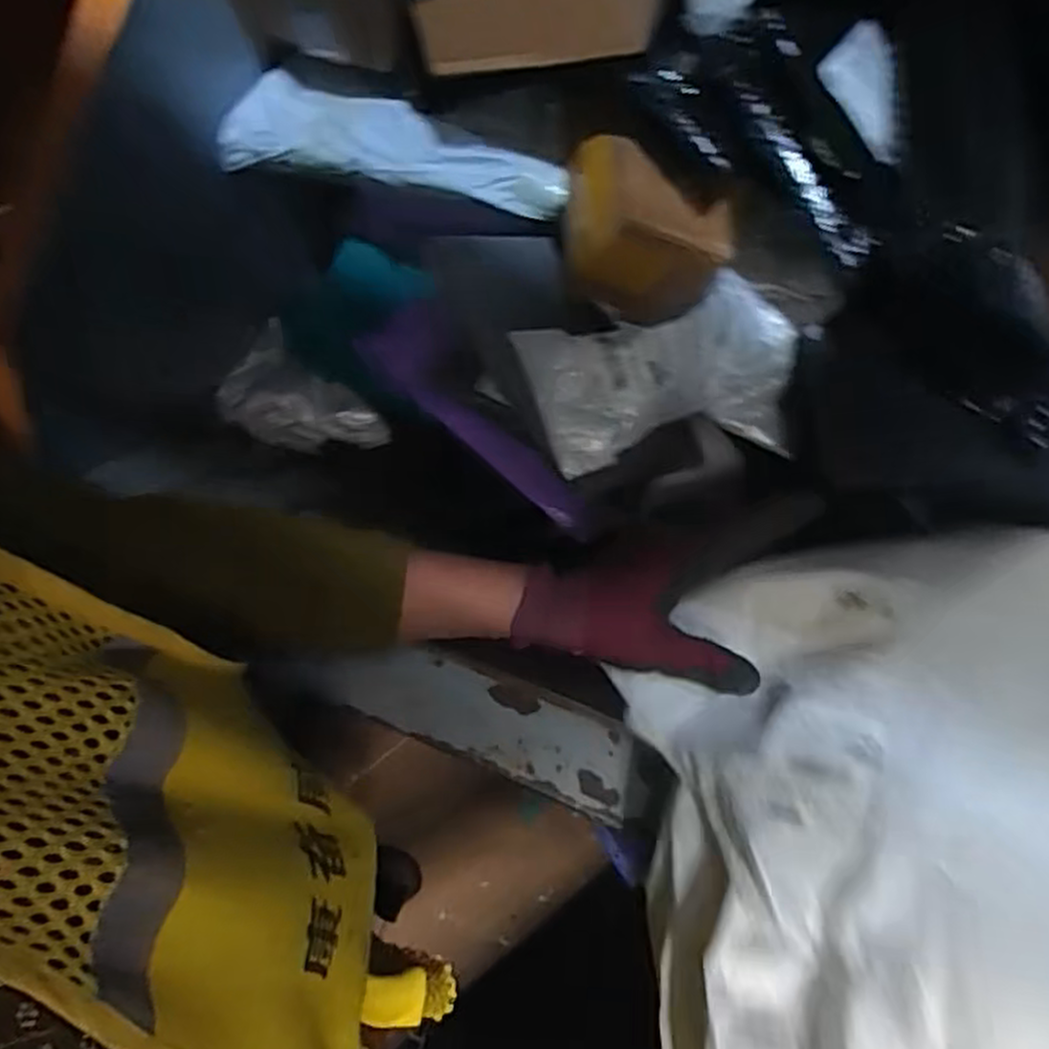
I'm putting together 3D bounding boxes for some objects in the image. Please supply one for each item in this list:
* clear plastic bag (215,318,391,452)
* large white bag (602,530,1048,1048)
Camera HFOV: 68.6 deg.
[{"bbox_3d":[-0.228,-0.118,0.761,0.182,0.039,0.101,39,66,17],"label":"clear plastic bag"},{"bbox_3d":[0.232,0.183,0.385,0.319,0.162,0.330,-5,62,-6],"label":"large white bag"}]

